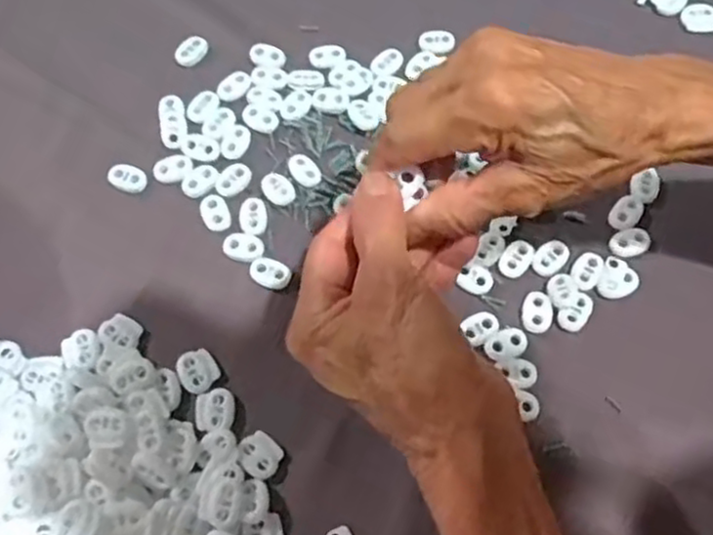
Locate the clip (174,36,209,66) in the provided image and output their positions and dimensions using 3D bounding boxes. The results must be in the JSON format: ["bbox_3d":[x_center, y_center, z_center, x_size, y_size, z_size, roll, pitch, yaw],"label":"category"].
[{"bbox_3d":[-0.102,-0.135,0.442,0.022,0.004,0.016,-43,74,-15],"label":"clip"}]

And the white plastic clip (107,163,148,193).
[{"bbox_3d":[-0.130,-0.051,0.408,0.023,0.006,0.015,25,70,9],"label":"white plastic clip"}]

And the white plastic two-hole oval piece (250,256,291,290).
[{"bbox_3d":[-0.047,0.003,0.384,0.022,0.004,0.015,26,70,10],"label":"white plastic two-hole oval piece"}]

